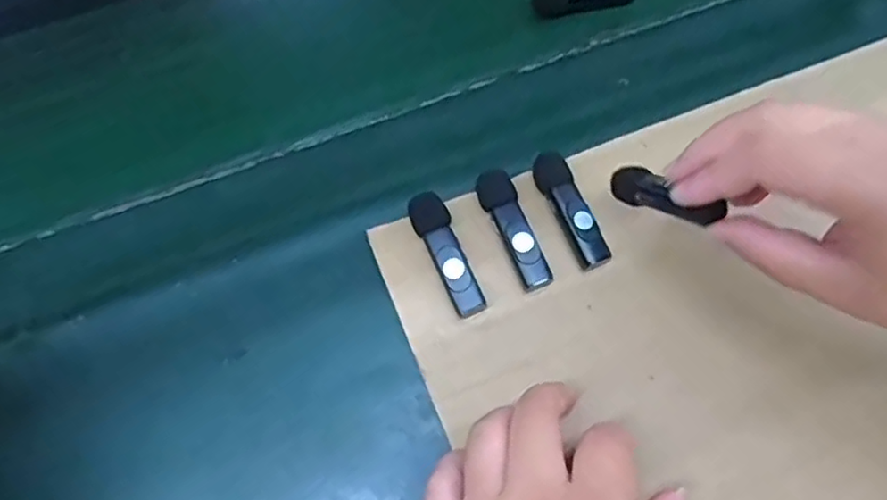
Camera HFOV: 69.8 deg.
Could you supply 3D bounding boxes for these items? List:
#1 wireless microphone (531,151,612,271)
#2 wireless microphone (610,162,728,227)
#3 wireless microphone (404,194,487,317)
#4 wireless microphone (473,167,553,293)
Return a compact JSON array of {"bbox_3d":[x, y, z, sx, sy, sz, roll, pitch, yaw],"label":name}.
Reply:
[{"bbox_3d":[0.065,-0.021,0.328,0.018,0.017,0.063,-21,66,-8],"label":"wireless microphone"},{"bbox_3d":[0.101,-0.024,0.293,0.018,0.011,0.063,-28,31,-11],"label":"wireless microphone"},{"bbox_3d":[0.001,0.003,0.318,0.018,0.018,0.065,-22,66,-9],"label":"wireless microphone"},{"bbox_3d":[0.035,-0.010,0.324,0.018,0.016,0.064,-22,66,-9],"label":"wireless microphone"}]

